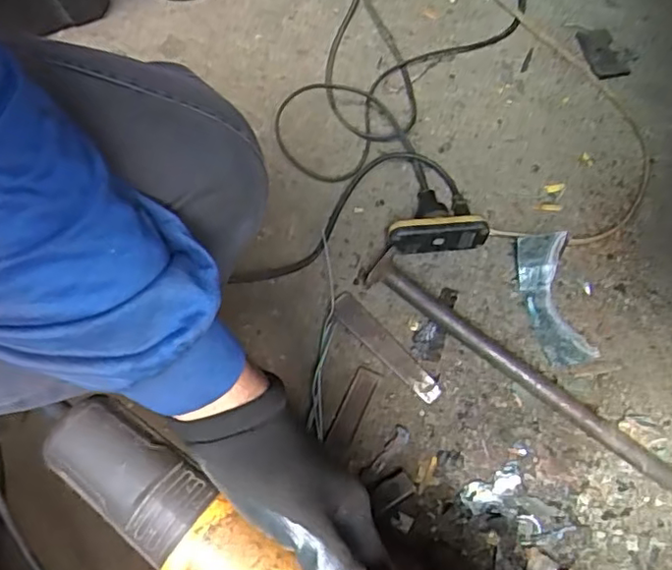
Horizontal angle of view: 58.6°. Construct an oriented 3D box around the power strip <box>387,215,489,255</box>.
[{"bbox_3d":[0.112,-0.055,0.666,0.111,0.045,0.024,-4,66,-4],"label":"power strip"}]

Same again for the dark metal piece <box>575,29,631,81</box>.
[{"bbox_3d":[0.370,-0.322,0.830,0.053,0.004,0.092,-13,67,-8],"label":"dark metal piece"}]

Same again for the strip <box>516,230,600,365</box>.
[{"bbox_3d":[0.235,0.015,0.643,0.049,0.044,0.140,-9,66,-6],"label":"strip"}]

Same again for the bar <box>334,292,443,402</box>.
[{"bbox_3d":[0.051,0.066,0.632,0.031,0.005,0.146,-39,72,-17],"label":"bar"}]

